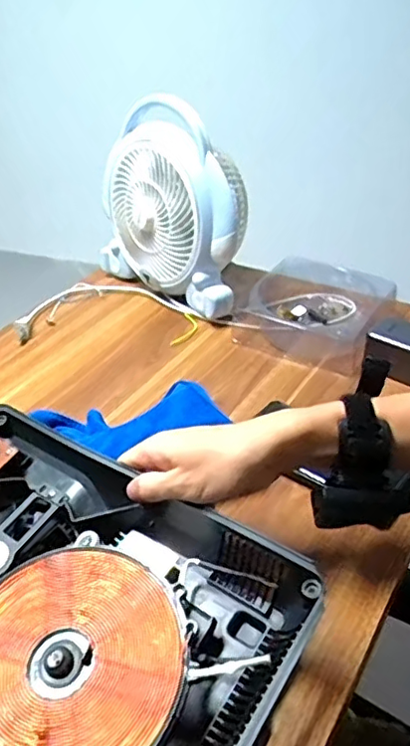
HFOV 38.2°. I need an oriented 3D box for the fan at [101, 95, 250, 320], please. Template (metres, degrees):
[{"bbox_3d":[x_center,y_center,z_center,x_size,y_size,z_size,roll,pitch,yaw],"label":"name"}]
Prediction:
[{"bbox_3d":[-0.034,-0.233,0.827,0.131,0.246,0.261,-30,41,-31],"label":"fan"}]

